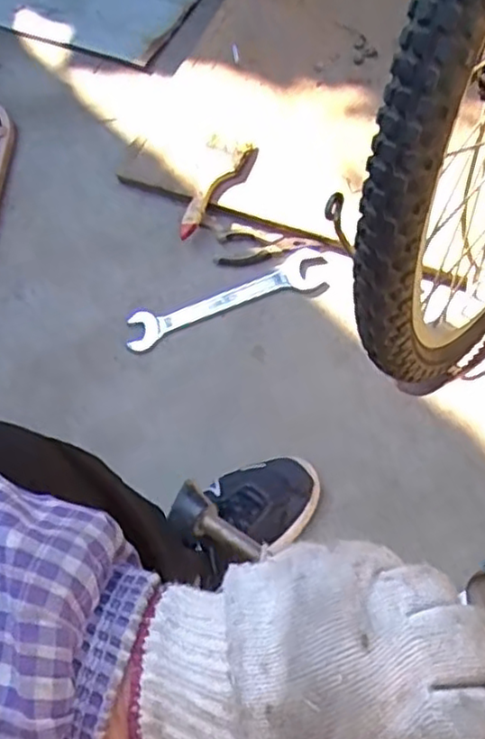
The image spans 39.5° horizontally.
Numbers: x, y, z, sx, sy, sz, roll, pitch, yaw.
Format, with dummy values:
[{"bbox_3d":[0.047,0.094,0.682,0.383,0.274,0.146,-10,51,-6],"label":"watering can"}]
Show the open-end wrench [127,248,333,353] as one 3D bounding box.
[{"bbox_3d":[-0.020,-0.096,0.910,0.280,0.017,0.054,-19,70,-4],"label":"open-end wrench"}]

